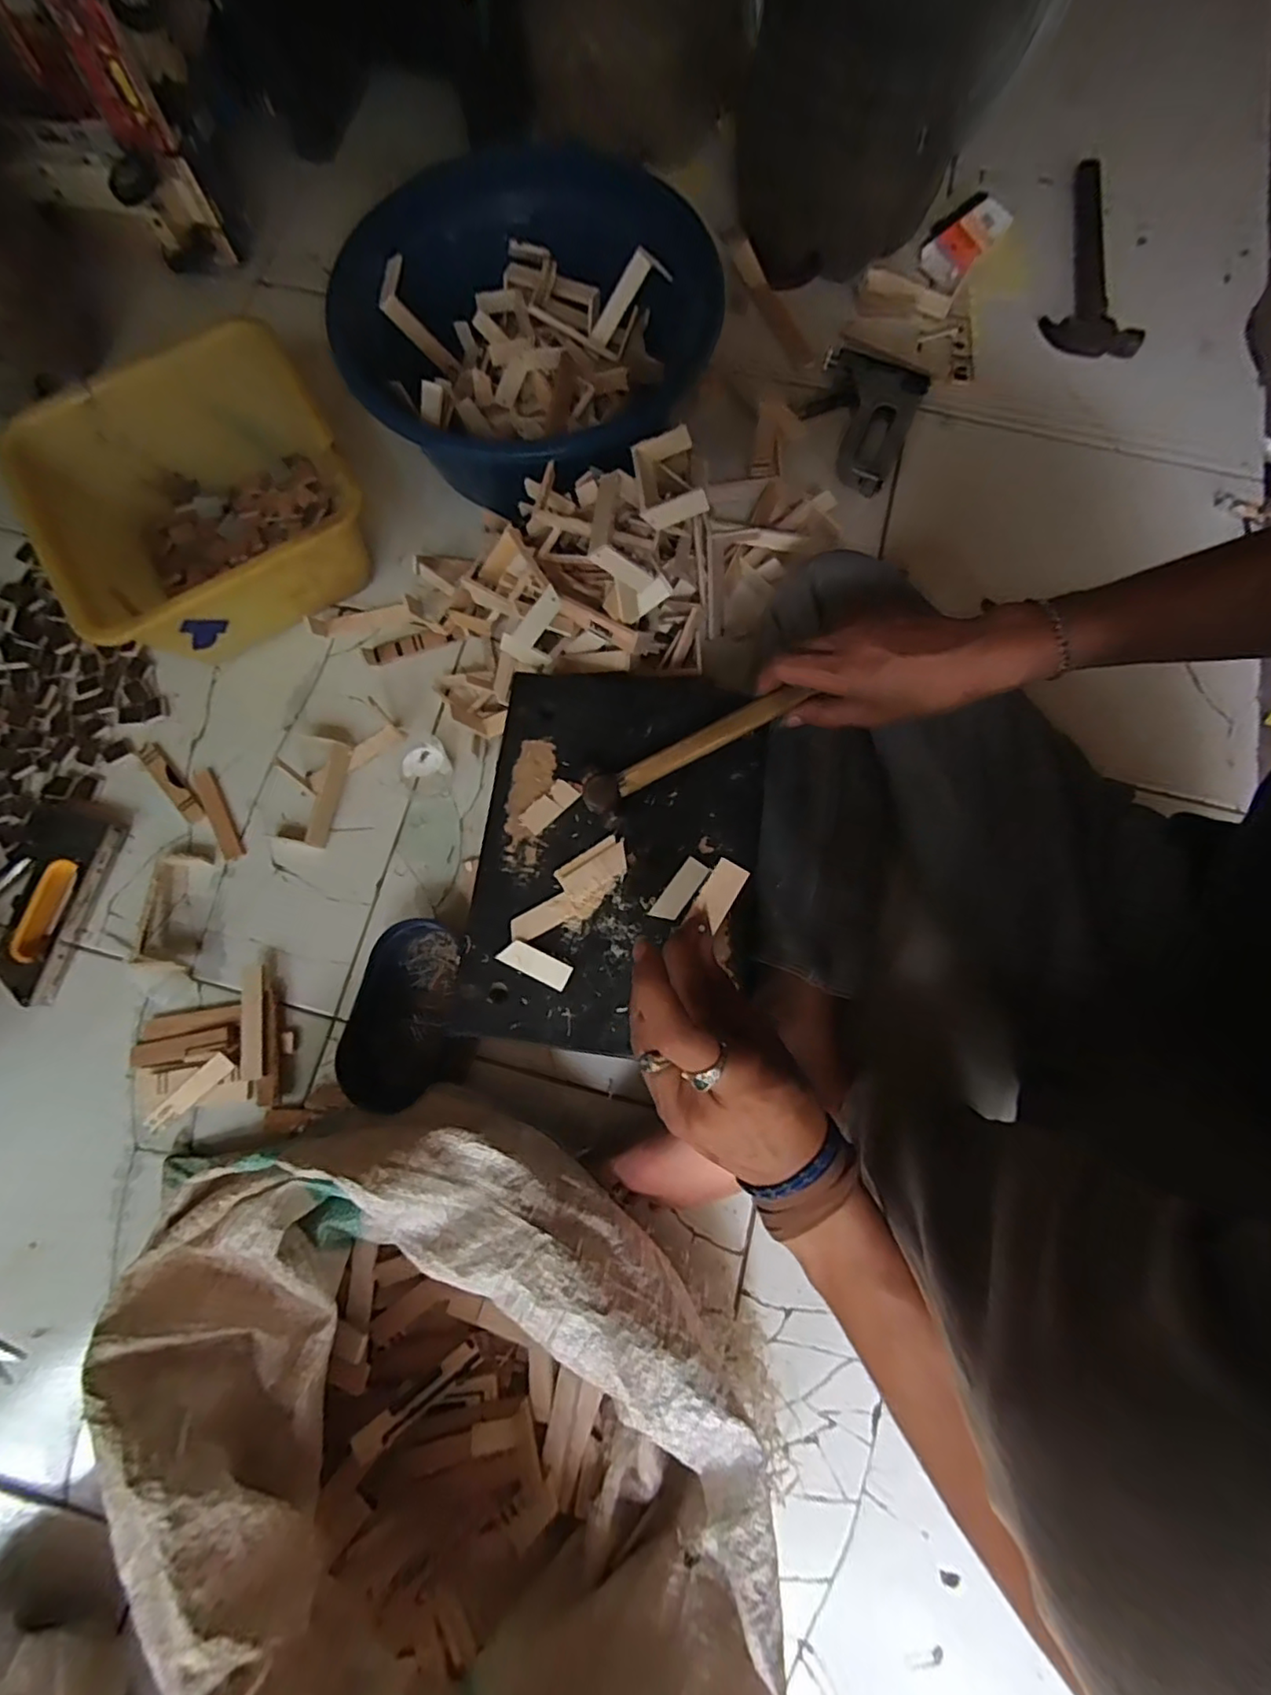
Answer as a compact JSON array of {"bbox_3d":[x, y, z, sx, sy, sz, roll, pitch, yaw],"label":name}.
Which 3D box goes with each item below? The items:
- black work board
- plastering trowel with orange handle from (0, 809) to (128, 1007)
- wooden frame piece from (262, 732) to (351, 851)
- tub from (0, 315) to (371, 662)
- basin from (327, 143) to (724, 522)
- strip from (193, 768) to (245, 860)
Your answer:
[{"bbox_3d":[-0.014,0.001,0.456,0.198,0.028,0.283,8,77,3],"label":"black work board"},{"bbox_3d":[-0.556,0.052,0.586,0.074,0.022,0.174,12,77,4],"label":"plastering trowel with orange handle"},{"bbox_3d":[-0.316,-0.059,0.603,0.061,0.020,0.113,14,77,4],"label":"wooden frame piece"},{"bbox_3d":[-0.411,-0.329,0.613,0.257,0.130,0.249,-29,78,-6],"label":"tub"},{"bbox_3d":[-0.126,-0.499,0.622,0.327,0.160,0.322,0,77,1],"label":"basin"},{"bbox_3d":[-0.413,-0.035,0.615,0.019,0.004,0.100,-28,78,-6],"label":"strip"}]

